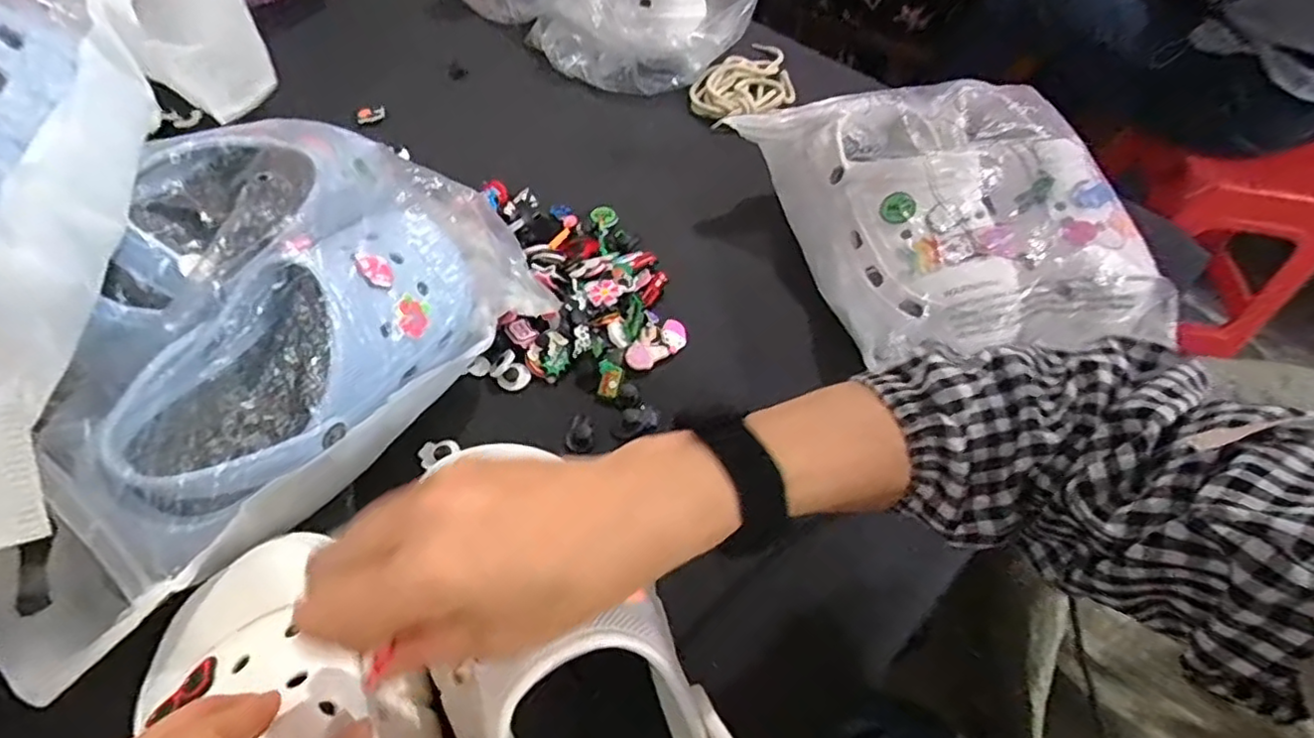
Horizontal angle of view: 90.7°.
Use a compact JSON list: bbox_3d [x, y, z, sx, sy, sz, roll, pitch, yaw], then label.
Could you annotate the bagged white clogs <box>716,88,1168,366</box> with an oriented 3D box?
[{"bbox_3d":[0.241,-0.137,0.526,0.263,0.099,0.284,-13,55,-12],"label":"bagged white clogs"}]

